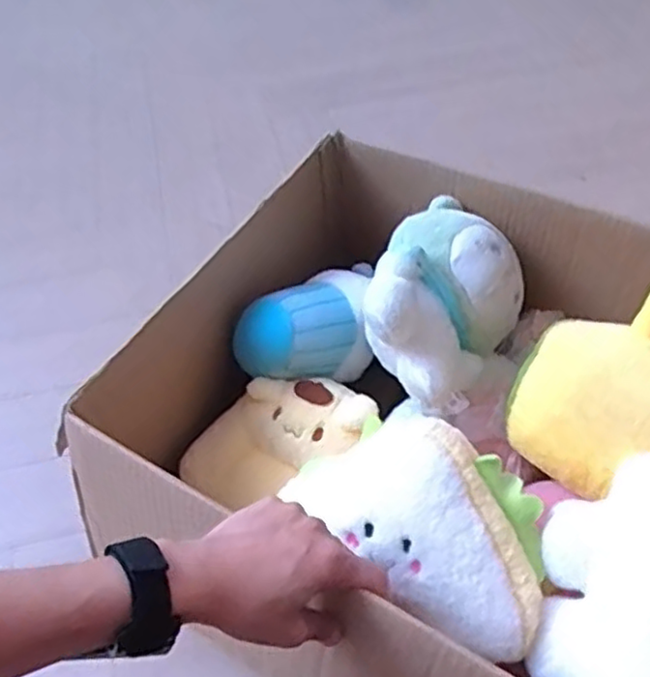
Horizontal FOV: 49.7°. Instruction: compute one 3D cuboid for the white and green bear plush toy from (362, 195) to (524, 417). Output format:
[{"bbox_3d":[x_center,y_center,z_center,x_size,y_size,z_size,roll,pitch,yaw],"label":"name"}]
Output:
[{"bbox_3d":[0.115,-0.027,0.666,0.120,0.139,0.205,14,53,16],"label":"white and green bear plush toy"}]

